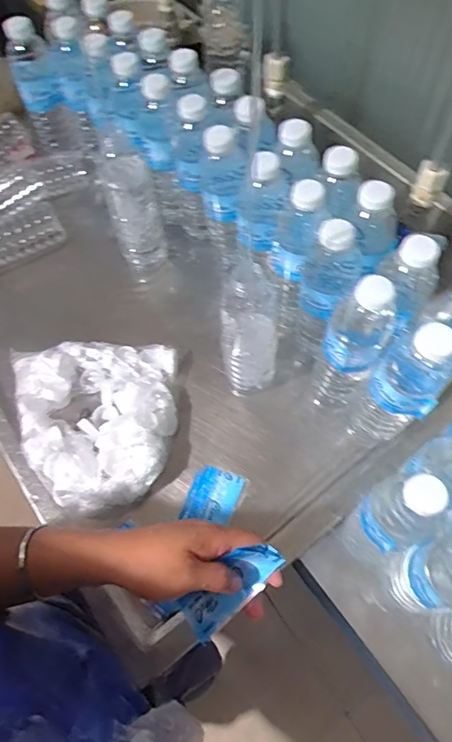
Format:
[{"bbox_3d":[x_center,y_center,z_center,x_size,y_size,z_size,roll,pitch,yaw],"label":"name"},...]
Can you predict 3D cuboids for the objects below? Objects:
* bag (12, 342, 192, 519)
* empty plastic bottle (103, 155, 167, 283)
[{"bbox_3d":[-0.167,0.060,0.586,0.218,0.053,0.217,4,63,4],"label":"bag"},{"bbox_3d":[-0.120,-0.206,0.659,0.061,0.183,0.051,-13,63,-5],"label":"empty plastic bottle"}]

